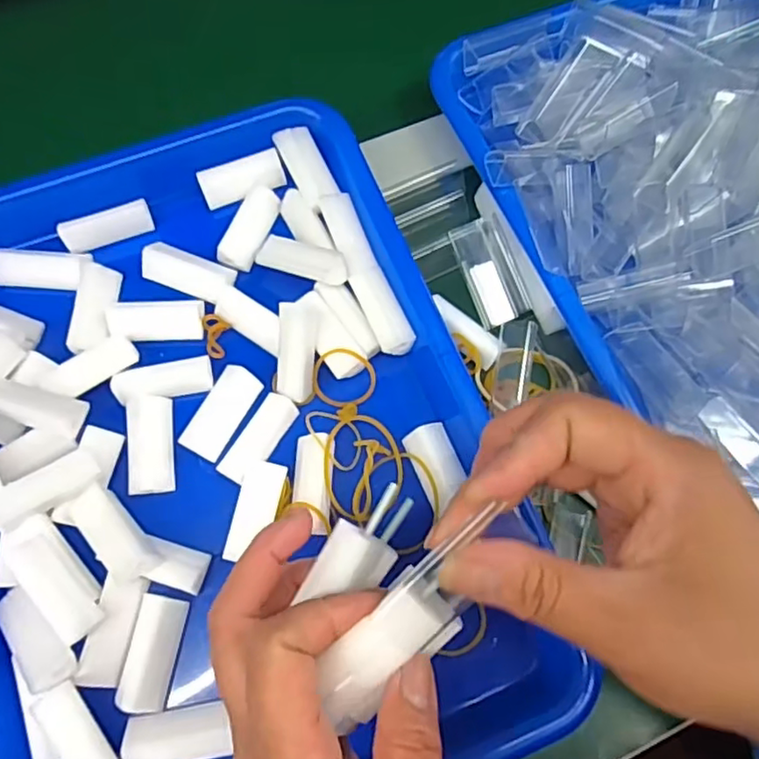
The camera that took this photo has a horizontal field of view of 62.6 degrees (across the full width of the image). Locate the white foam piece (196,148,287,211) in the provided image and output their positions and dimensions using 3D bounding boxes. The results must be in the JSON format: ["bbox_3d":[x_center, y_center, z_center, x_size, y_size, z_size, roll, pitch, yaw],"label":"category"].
[{"bbox_3d":[-0.075,-0.110,0.341,0.045,0.015,0.018,-18,73,-8],"label":"white foam piece"}]

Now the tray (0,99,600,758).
[{"bbox_3d":[-0.079,0.030,0.292,0.248,0.036,0.338,-21,74,-8],"label":"tray"}]

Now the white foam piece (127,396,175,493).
[{"bbox_3d":[-0.110,0.031,0.299,0.021,0.008,0.047,-6,72,-4],"label":"white foam piece"}]

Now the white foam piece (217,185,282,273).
[{"bbox_3d":[-0.069,-0.082,0.332,0.015,0.016,0.048,22,72,5],"label":"white foam piece"}]

